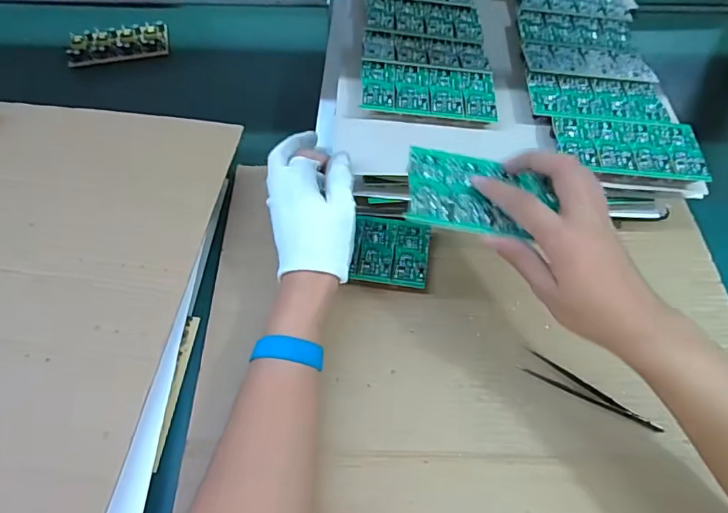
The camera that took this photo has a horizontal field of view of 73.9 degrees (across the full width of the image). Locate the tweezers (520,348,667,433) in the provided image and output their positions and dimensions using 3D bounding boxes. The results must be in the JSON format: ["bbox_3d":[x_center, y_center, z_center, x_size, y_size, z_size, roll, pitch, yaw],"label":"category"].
[{"bbox_3d":[0.199,0.118,0.427,0.122,0.006,0.020,25,60,15],"label":"tweezers"}]

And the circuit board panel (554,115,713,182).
[{"bbox_3d":[0.252,-0.106,0.459,0.134,0.007,0.067,4,57,3],"label":"circuit board panel"}]

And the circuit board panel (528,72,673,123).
[{"bbox_3d":[0.238,-0.163,0.495,0.135,0.010,0.065,3,57,1],"label":"circuit board panel"}]

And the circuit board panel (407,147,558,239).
[{"bbox_3d":[0.094,-0.051,0.389,0.118,0.006,0.074,10,59,-6],"label":"circuit board panel"}]

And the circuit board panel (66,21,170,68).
[{"bbox_3d":[-0.367,-0.322,0.729,0.140,0.015,0.072,-9,58,-6],"label":"circuit board panel"}]

